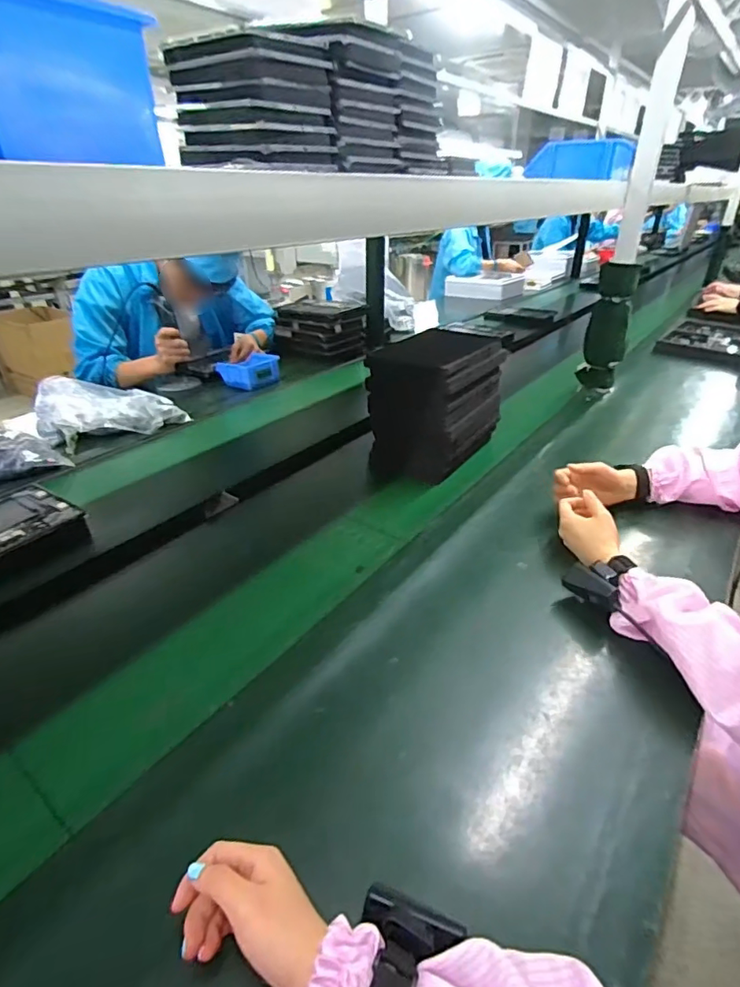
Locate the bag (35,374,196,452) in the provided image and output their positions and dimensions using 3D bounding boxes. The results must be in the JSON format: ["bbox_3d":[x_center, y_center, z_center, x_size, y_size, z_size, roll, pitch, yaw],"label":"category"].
[{"bbox_3d":[-0.562,-0.190,1.093,0.276,0.096,0.170,-24,38,-34],"label":"bag"}]

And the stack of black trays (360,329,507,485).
[{"bbox_3d":[0.131,-0.177,0.968,0.170,0.209,0.283,20,37,30],"label":"stack of black trays"}]

